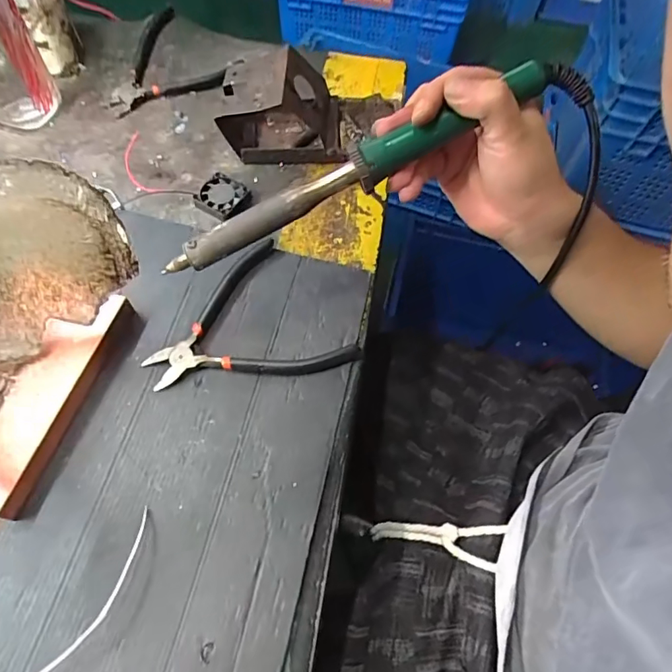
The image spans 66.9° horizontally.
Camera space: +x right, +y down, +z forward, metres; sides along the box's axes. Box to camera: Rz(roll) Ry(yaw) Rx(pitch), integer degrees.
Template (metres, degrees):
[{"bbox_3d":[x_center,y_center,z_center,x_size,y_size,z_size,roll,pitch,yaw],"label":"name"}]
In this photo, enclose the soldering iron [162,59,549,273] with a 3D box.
[{"bbox_3d":[0.010,-0.102,0.319,0.261,0.018,0.022,-26,64,4],"label":"soldering iron"}]

